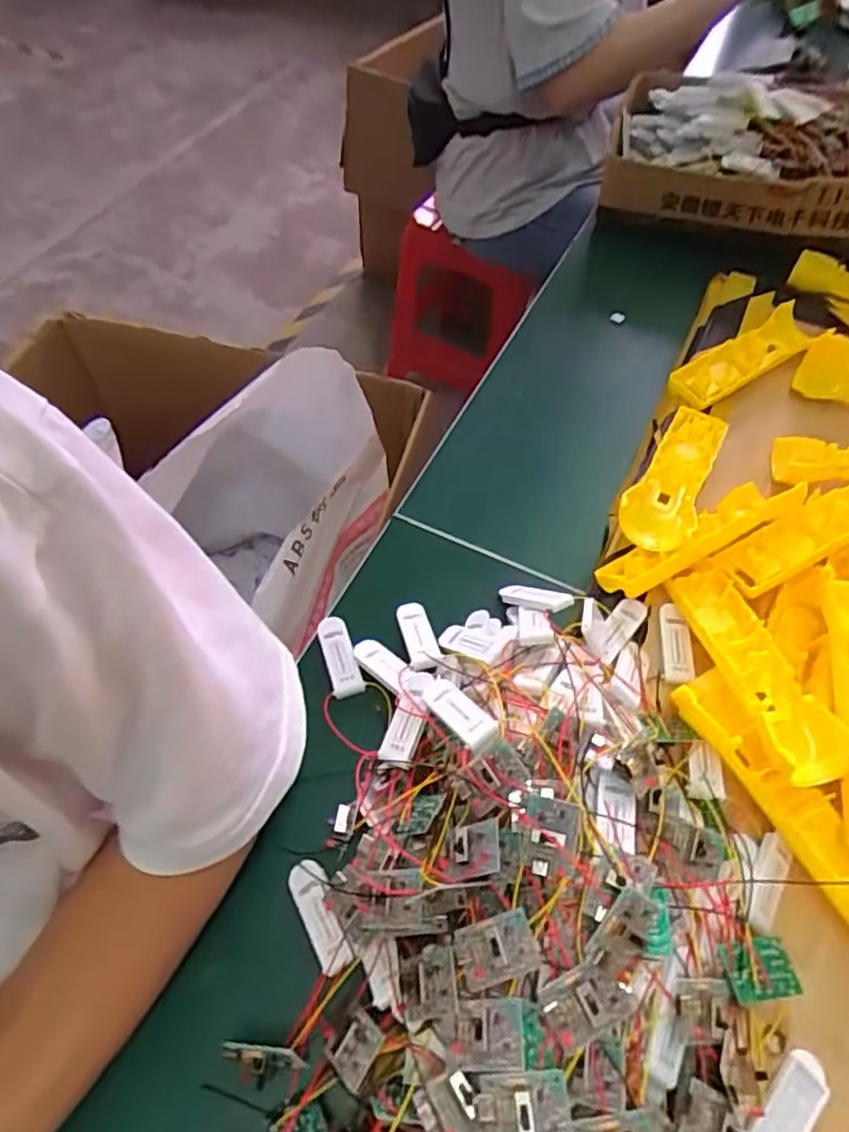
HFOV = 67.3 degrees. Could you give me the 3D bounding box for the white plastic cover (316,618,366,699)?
[{"bbox_3d":[-0.060,0.063,0.447,0.022,0.009,0.058,-18,61,-12],"label":"white plastic cover"}]

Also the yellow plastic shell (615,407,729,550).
[{"bbox_3d":[0.196,-0.073,0.485,0.050,0.026,0.152,30,63,15],"label":"yellow plastic shell"}]

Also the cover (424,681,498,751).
[{"bbox_3d":[0.020,0.085,0.372,0.020,0.006,0.056,-33,36,-19],"label":"cover"}]

